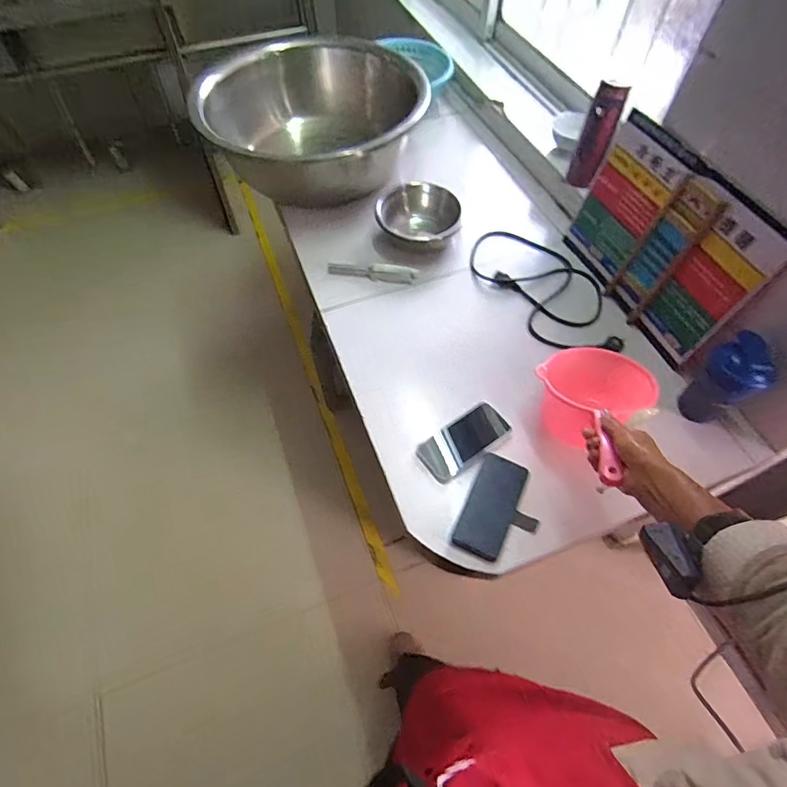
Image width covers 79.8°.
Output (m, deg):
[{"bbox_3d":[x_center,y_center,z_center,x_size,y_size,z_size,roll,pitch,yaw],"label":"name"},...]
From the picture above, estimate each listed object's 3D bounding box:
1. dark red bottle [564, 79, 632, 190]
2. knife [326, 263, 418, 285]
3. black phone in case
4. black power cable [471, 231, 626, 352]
[{"bbox_3d":[0.438,-0.550,1.024,0.063,0.216,0.079,19,61,12],"label":"dark red bottle"},{"bbox_3d":[-0.047,-0.270,1.044,0.196,0.026,0.036,8,59,5],"label":"knife"},{"bbox_3d":[0.176,0.188,0.765,0.115,0.016,0.167,20,62,13],"label":"black phone in case"},{"bbox_3d":[0.344,-0.239,1.012,0.223,0.040,0.405,-29,63,-16],"label":"black power cable"}]

